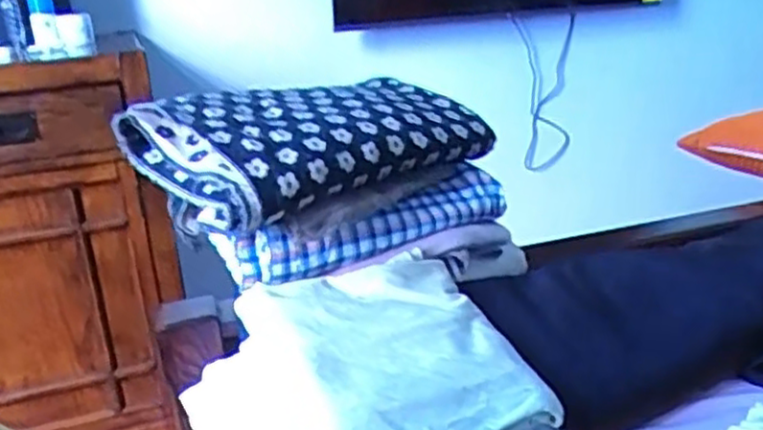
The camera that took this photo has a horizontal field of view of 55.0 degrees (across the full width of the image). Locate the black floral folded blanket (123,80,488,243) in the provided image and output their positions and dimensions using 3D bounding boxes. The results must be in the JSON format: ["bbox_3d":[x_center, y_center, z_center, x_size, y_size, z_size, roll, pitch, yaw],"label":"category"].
[{"bbox_3d":[-0.060,-0.077,0.739,0.326,0.091,0.199,-21,26,-38],"label":"black floral folded blanket"}]

